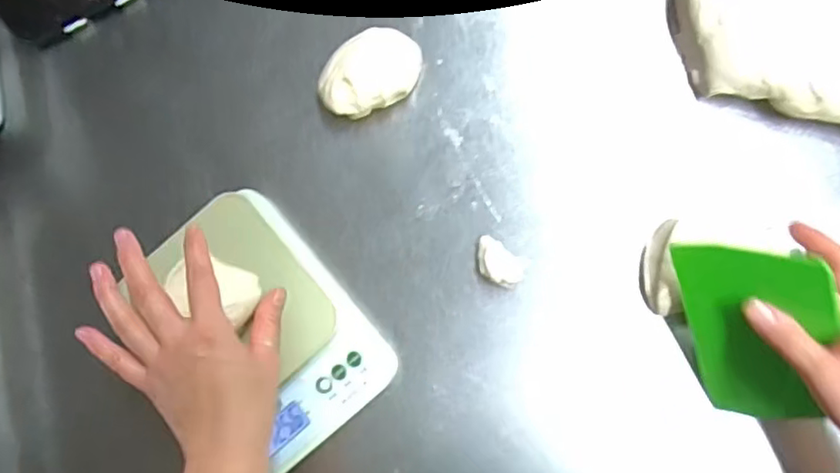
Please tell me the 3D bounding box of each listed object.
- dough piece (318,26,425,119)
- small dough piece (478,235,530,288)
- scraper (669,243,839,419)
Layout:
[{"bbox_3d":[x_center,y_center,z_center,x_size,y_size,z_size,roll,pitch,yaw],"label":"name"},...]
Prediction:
[{"bbox_3d":[-0.039,-0.127,0.483,0.082,0.033,0.058,-37,81,1],"label":"dough piece"},{"bbox_3d":[0.059,0.020,0.458,0.039,0.020,0.027,30,87,9],"label":"small dough piece"},{"bbox_3d":[0.216,0.065,0.387,0.008,0.088,0.125,-30,108,-37],"label":"scraper"}]

